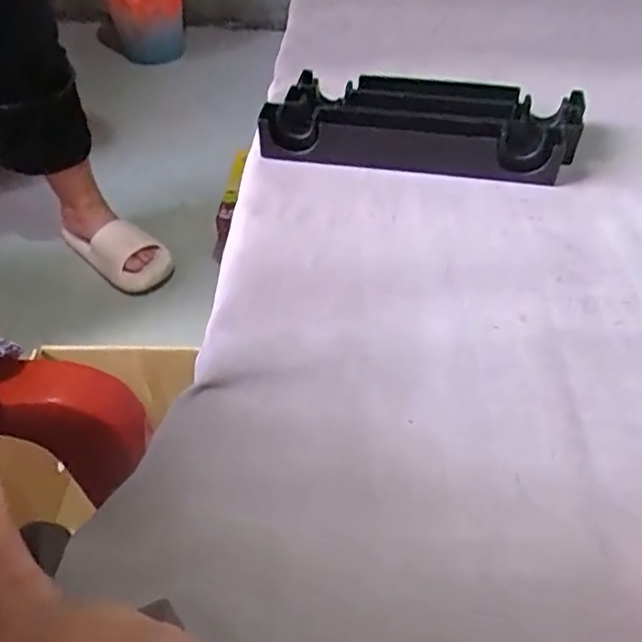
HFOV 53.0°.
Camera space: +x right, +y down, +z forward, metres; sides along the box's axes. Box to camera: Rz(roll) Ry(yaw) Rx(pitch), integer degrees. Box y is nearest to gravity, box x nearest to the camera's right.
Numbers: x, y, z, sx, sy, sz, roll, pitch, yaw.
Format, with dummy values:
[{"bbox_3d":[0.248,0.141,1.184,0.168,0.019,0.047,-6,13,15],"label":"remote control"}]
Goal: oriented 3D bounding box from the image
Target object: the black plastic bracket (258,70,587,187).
[{"bbox_3d":[0.069,-0.135,0.444,0.211,0.033,0.077,7,48,7],"label":"black plastic bracket"}]

